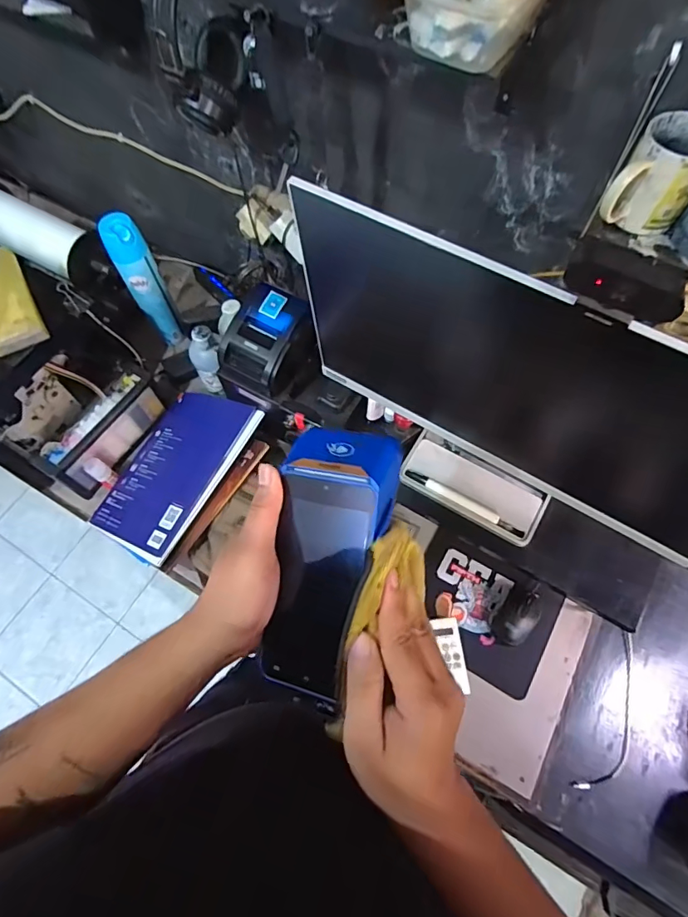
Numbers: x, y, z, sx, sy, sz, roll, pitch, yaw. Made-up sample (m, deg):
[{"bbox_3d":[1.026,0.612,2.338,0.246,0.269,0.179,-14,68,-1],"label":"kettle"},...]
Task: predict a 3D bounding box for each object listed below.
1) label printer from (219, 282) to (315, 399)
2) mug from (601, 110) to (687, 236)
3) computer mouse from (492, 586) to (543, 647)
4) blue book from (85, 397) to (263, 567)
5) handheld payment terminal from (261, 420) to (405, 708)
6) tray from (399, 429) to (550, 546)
[{"bbox_3d":[-0.123,-0.188,0.768,0.119,0.111,0.148,25,68,11],"label":"label printer"},{"bbox_3d":[0.358,-0.316,0.534,0.083,0.089,0.111,31,69,14],"label":"mug"},{"bbox_3d":[0.286,0.253,0.761,0.055,0.030,0.103,35,70,15],"label":"computer mouse"},{"bbox_3d":[-0.302,0.018,0.833,0.217,0.020,0.301,16,68,31],"label":"blue book"},{"bbox_3d":[-0.018,0.074,0.341,0.079,0.065,0.189,15,99,7],"label":"handheld payment terminal"},{"bbox_3d":[0.200,0.040,0.727,0.214,0.028,0.103,30,69,13],"label":"tray"}]

